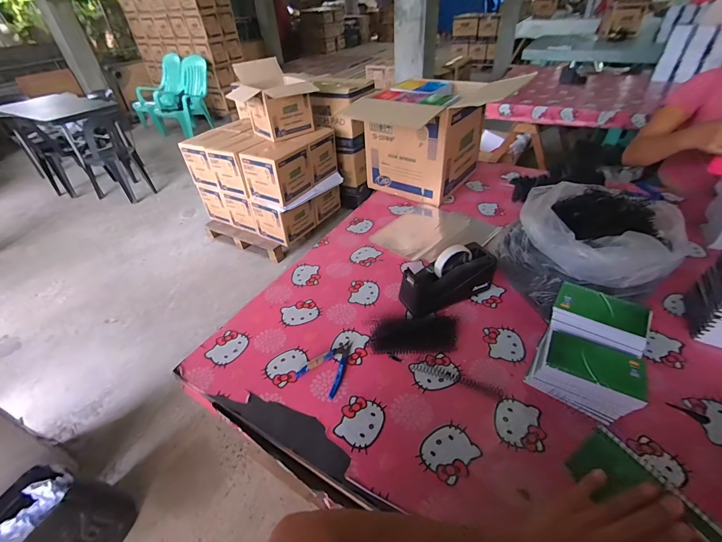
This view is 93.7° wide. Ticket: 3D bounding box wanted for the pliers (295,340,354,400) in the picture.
[{"bbox_3d":[-0.056,0.171,0.637,0.082,0.011,0.116,18,44,26],"label":"pliers"}]

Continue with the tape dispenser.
[{"bbox_3d":[0.189,0.015,0.724,0.206,0.113,0.074,-19,41,-18],"label":"tape dispenser"}]

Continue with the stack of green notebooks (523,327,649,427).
[{"bbox_3d":[0.361,0.169,0.550,0.142,0.084,0.089,19,44,27],"label":"stack of green notebooks"}]

